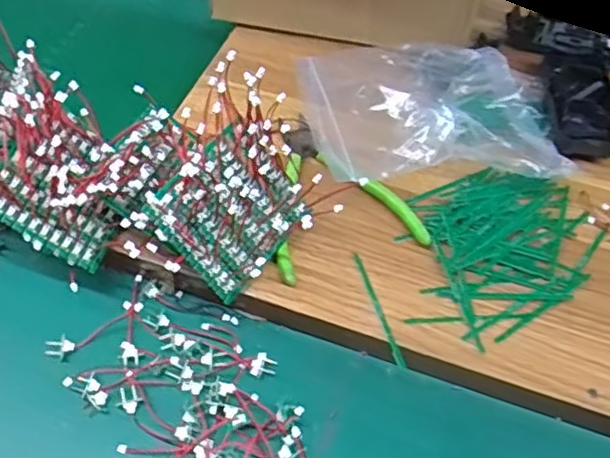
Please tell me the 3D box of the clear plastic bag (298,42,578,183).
[{"bbox_3d":[0.098,-0.098,0.498,0.194,0.048,0.159,-1,53,-4],"label":"clear plastic bag"}]

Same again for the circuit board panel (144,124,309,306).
[{"bbox_3d":[-0.044,-0.010,0.407,0.082,0.009,0.082,-48,113,-19],"label":"circuit board panel"}]

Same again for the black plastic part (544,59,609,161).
[{"bbox_3d":[0.222,-0.097,0.522,0.048,0.027,0.098,7,53,2],"label":"black plastic part"}]

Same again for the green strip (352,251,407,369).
[{"bbox_3d":[0.047,0.052,0.420,0.005,0.009,0.082,-14,55,-14],"label":"green strip"}]

